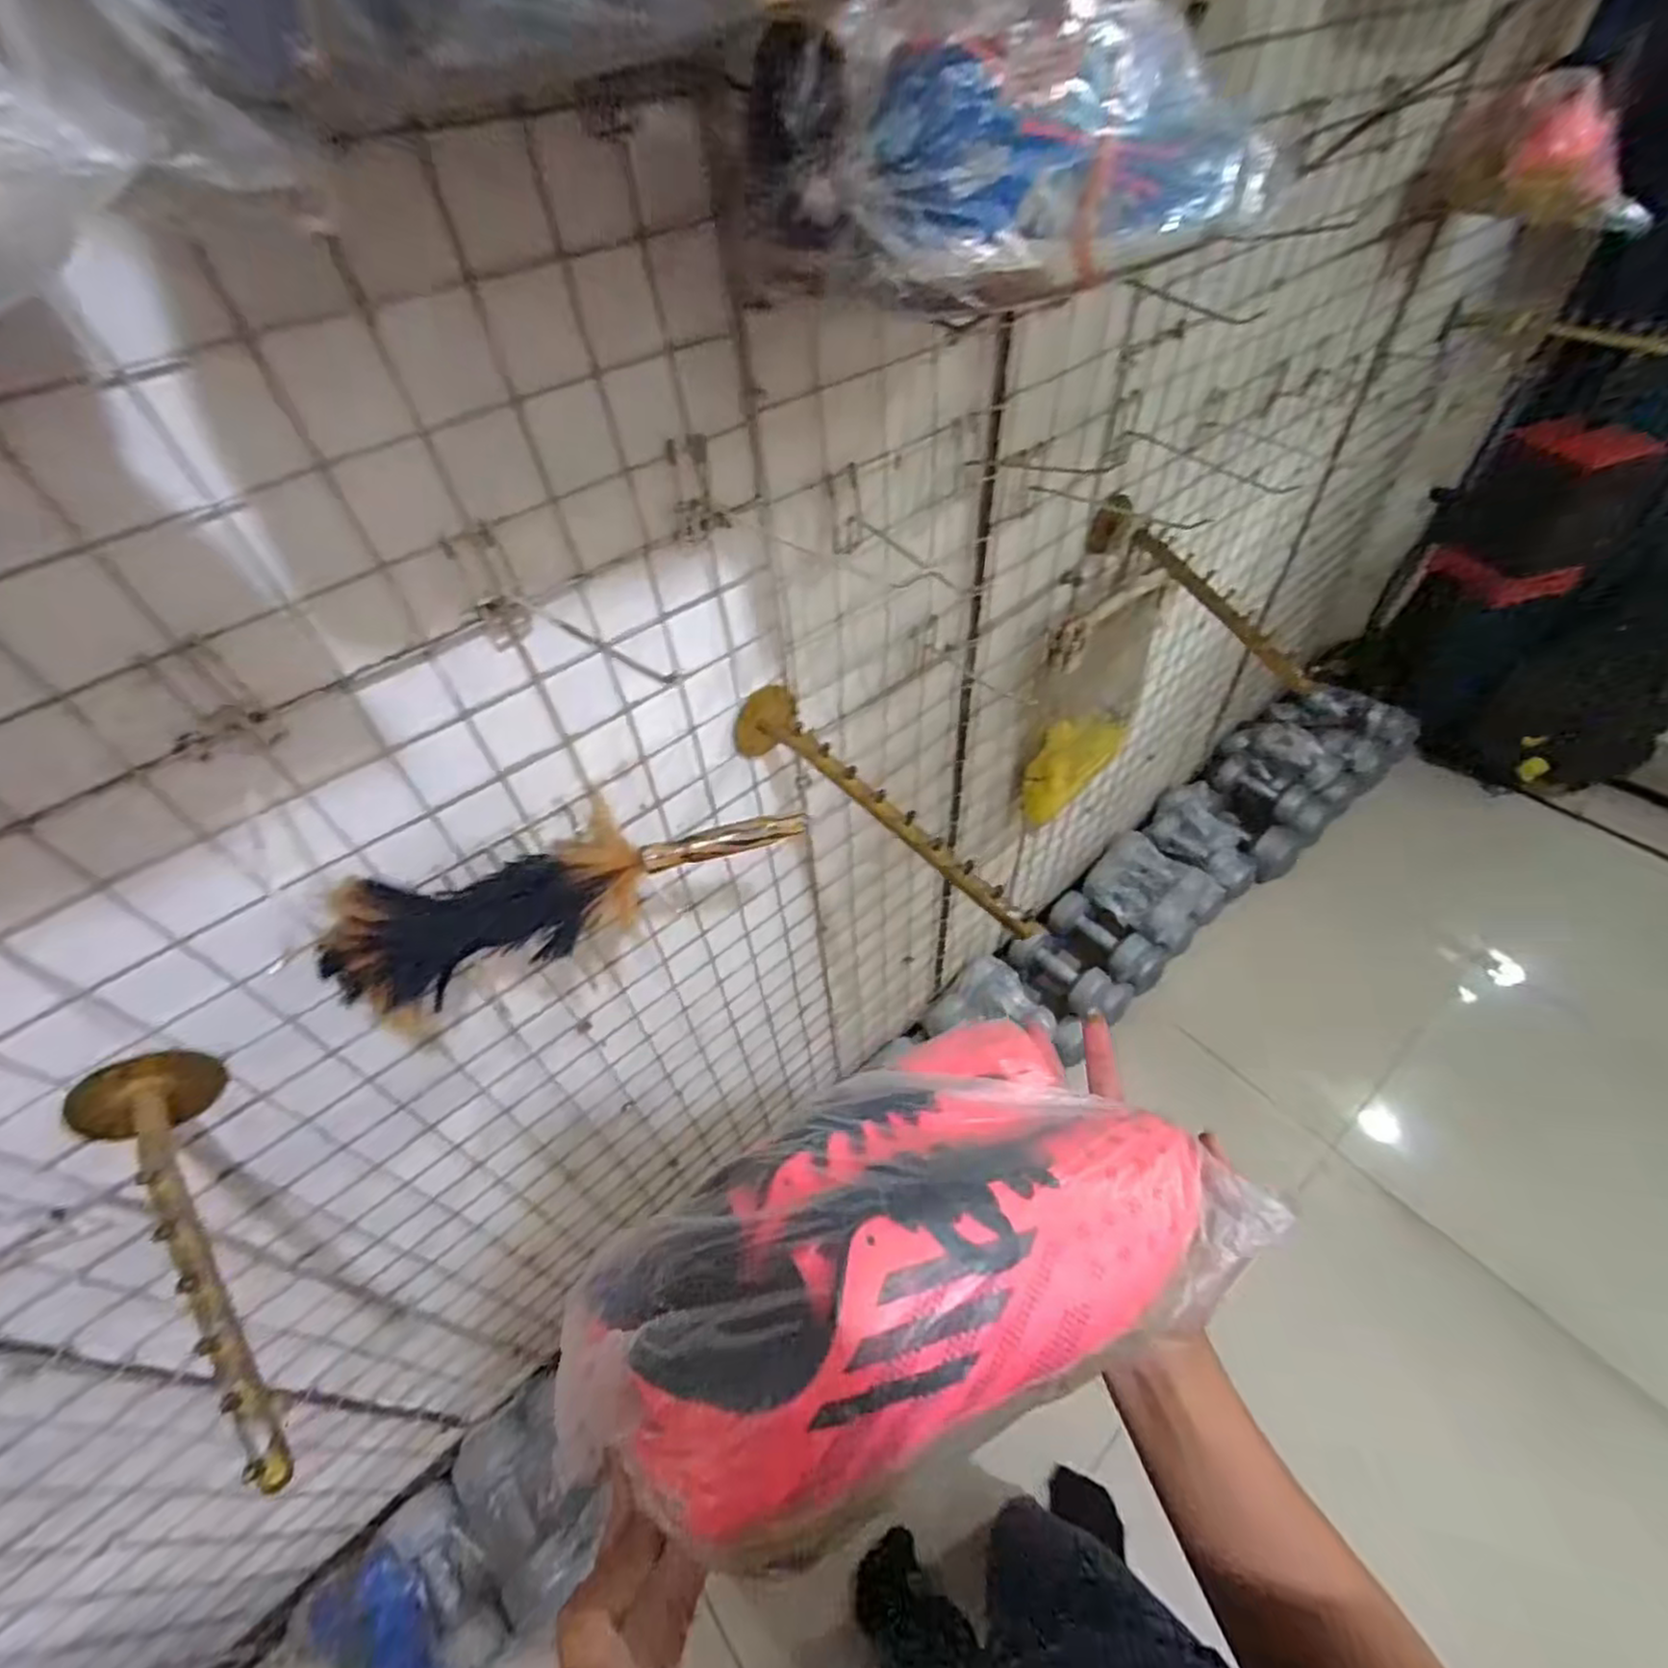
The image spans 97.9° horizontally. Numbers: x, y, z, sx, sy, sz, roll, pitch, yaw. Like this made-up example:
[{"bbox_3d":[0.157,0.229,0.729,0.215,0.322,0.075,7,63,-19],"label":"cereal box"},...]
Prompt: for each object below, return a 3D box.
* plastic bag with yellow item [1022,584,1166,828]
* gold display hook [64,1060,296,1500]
[{"bbox_3d":[0.367,-0.187,1.026,0.267,0.362,0.044,-37,56,-25],"label":"plastic bag with yellow item"},{"bbox_3d":[-0.354,0.229,0.408,0.058,0.072,0.244,-37,56,-25],"label":"gold display hook"}]

